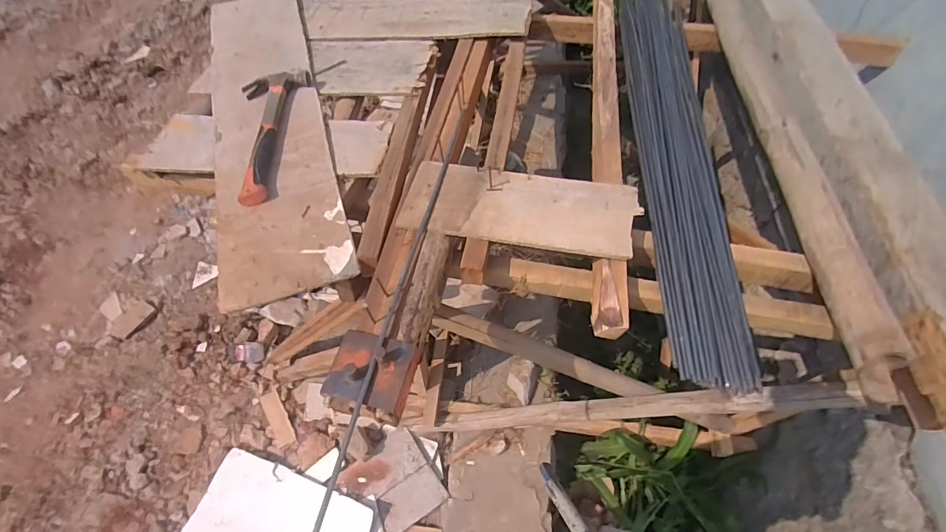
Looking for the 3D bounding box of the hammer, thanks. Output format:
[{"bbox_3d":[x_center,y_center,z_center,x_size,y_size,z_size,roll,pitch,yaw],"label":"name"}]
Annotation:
[{"bbox_3d":[-0.397,-0.250,0.766,0.123,0.035,0.348,1,56,3],"label":"hammer"}]

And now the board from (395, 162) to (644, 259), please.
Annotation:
[{"bbox_3d":[0.075,-0.095,0.673,0.367,0.012,0.150,8,57,8],"label":"board"}]

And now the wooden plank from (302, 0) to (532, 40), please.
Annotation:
[{"bbox_3d":[-0.143,-0.603,0.995,0.551,0.021,0.203,1,56,3],"label":"wooden plank"}]

